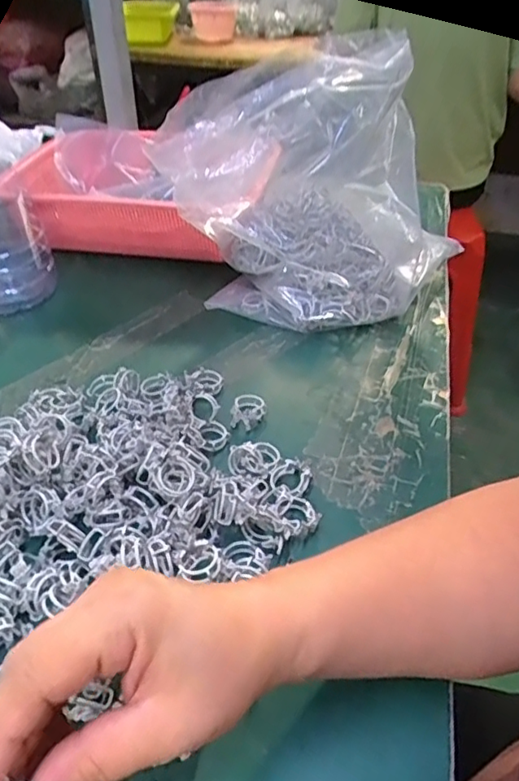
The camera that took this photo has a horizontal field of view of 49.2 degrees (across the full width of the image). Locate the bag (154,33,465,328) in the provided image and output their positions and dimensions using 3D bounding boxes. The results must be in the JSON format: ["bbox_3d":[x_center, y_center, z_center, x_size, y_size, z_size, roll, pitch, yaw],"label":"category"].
[{"bbox_3d":[0.058,-0.198,0.542,0.208,0.221,0.206,23,45,24],"label":"bag"}]

